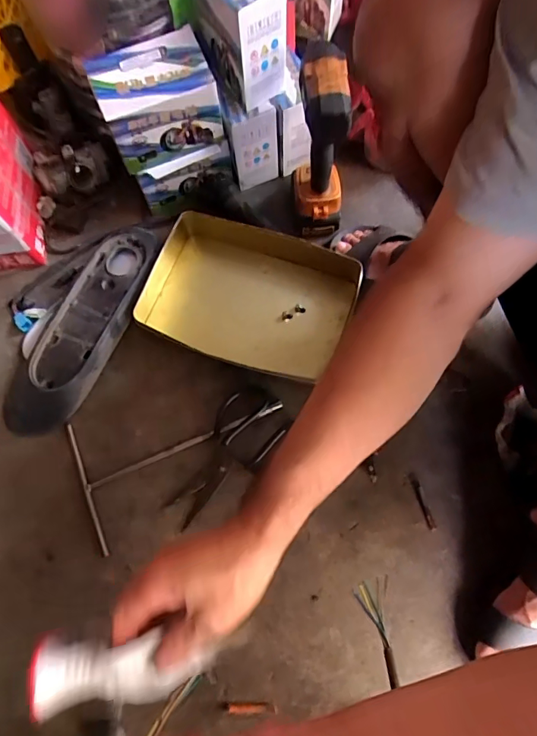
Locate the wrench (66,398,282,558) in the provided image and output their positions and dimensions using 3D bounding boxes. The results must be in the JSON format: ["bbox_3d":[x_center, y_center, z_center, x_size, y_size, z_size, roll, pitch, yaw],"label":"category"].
[{"bbox_3d":[-0.122,0.110,0.635,0.301,0.014,0.183,-23,72,-6],"label":"wrench"}]

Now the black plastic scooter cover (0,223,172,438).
[{"bbox_3d":[-0.279,-0.084,0.684,0.150,0.049,0.395,30,75,11],"label":"black plastic scooter cover"}]

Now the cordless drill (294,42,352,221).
[{"bbox_3d":[0.079,-0.339,0.638,0.069,0.192,0.146,5,72,3],"label":"cordless drill"}]

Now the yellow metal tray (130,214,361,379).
[{"bbox_3d":[-0.028,-0.117,0.685,0.300,0.064,0.221,19,73,8],"label":"yellow metal tray"}]

